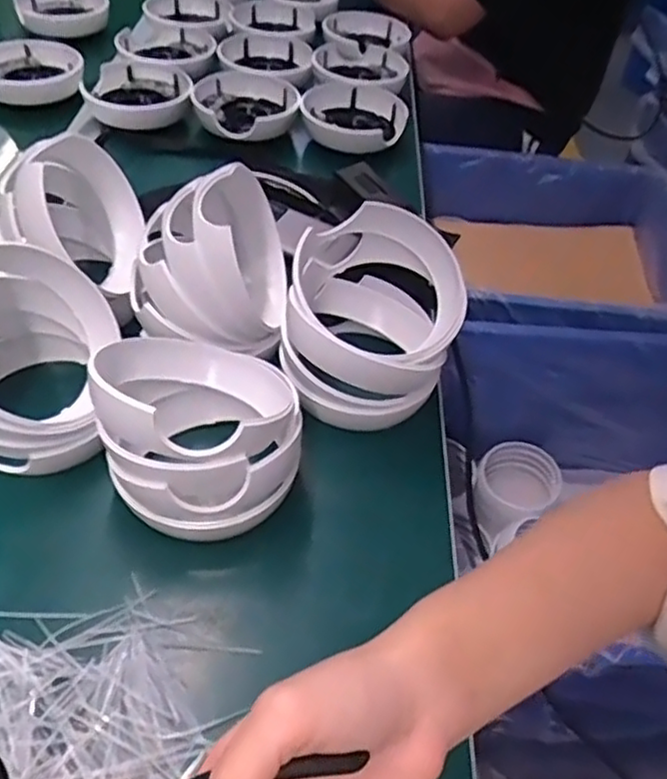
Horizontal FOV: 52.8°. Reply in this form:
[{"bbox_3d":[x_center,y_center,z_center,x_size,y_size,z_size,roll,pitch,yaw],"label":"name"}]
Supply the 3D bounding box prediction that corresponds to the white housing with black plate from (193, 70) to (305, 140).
[{"bbox_3d":[-0.096,-0.310,0.741,0.113,0.033,0.113,4,47,-2],"label":"white housing with black plate"}]

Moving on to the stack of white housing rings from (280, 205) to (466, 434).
[{"bbox_3d":[0.029,-0.049,0.476,0.115,0.094,0.128,15,48,8],"label":"stack of white housing rings"}]

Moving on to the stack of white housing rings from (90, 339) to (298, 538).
[{"bbox_3d":[-0.079,0.016,0.405,0.113,0.099,0.118,-4,48,-9],"label":"stack of white housing rings"}]

